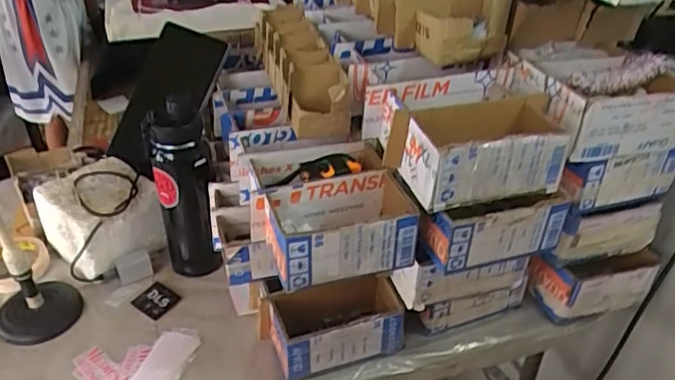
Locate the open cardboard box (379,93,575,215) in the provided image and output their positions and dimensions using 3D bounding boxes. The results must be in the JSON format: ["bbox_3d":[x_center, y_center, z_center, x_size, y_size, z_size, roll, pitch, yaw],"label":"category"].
[{"bbox_3d":[0.164,-0.046,0.638,0.199,0.076,0.108,-7,35,-13],"label":"open cardboard box"}]

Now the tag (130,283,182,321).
[{"bbox_3d":[-0.263,0.161,0.825,0.059,0.007,0.051,24,43,25],"label":"tag"}]

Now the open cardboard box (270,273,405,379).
[{"bbox_3d":[0.002,0.174,0.739,0.176,0.083,0.096,-10,35,-18],"label":"open cardboard box"}]

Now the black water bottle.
[{"bbox_3d":[-0.219,0.001,0.815,0.078,0.270,0.088,-10,35,-17],"label":"black water bottle"}]

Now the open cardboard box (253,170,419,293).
[{"bbox_3d":[0.003,0.042,0.645,0.177,0.069,0.106,-8,35,-15],"label":"open cardboard box"}]

